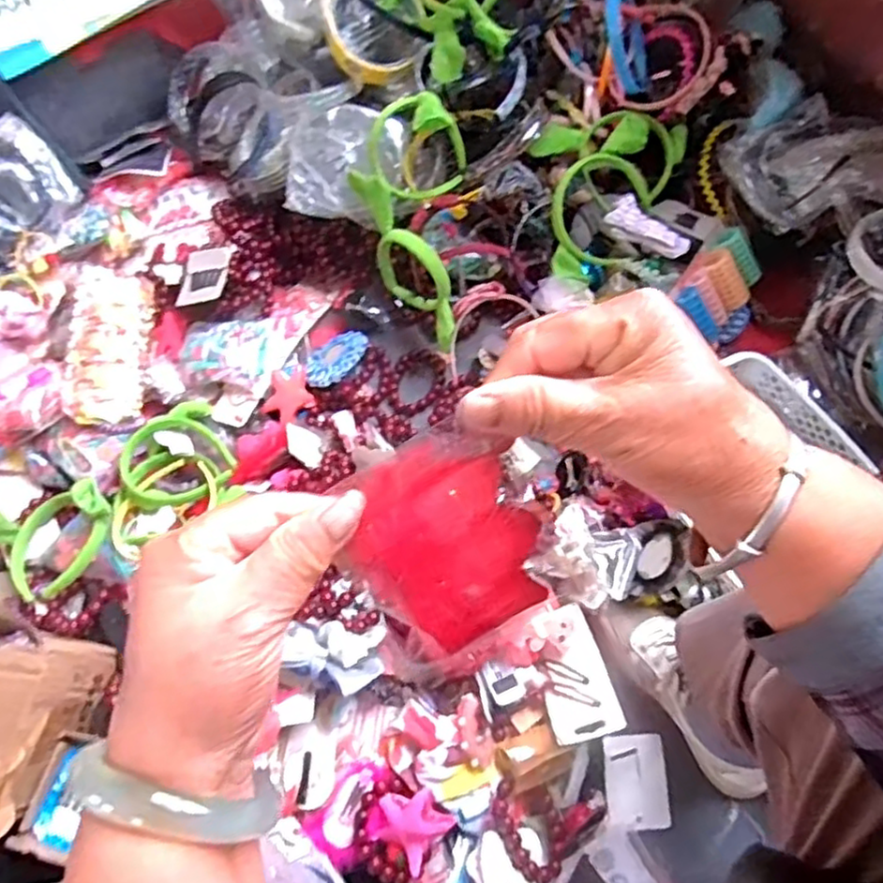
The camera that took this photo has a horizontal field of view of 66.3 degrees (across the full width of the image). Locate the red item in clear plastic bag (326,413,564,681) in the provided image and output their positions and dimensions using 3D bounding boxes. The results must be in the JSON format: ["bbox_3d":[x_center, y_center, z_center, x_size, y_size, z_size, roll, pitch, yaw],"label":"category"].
[{"bbox_3d":[0.004,0.047,0.268,0.072,0.007,0.103,-24,112,-4],"label":"red item in clear plastic bag"}]

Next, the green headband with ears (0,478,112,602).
[{"bbox_3d":[-0.449,0.110,0.760,0.161,0.074,0.114,-16,66,12],"label":"green headband with ears"}]

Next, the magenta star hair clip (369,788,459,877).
[{"bbox_3d":[-0.028,0.359,0.635,0.064,0.018,0.063,35,72,16],"label":"magenta star hair clip"}]

